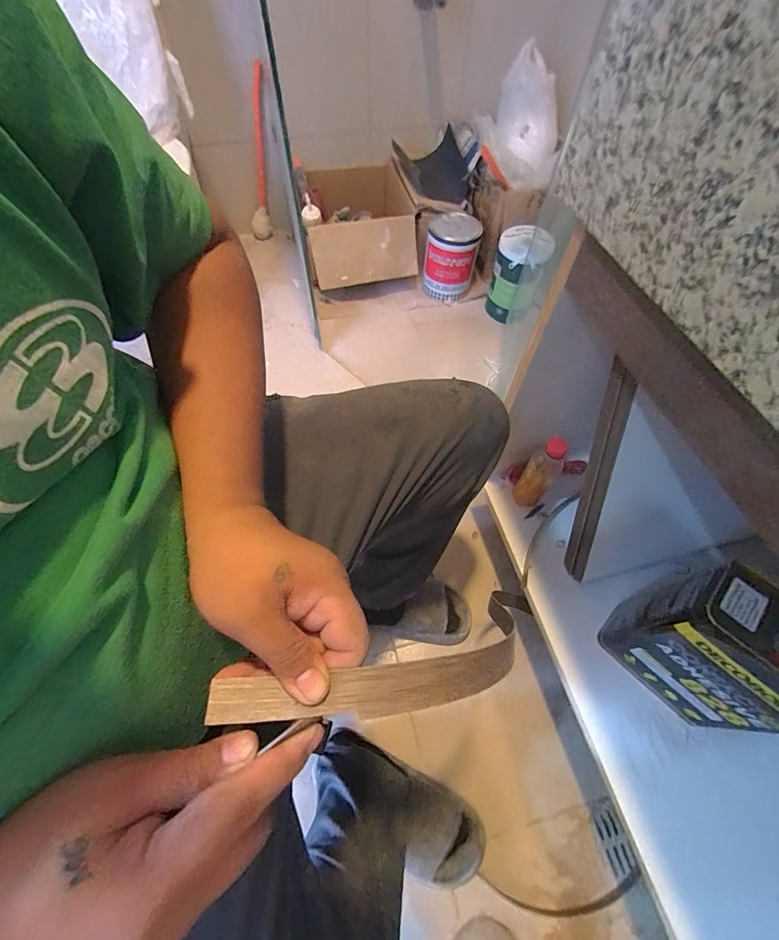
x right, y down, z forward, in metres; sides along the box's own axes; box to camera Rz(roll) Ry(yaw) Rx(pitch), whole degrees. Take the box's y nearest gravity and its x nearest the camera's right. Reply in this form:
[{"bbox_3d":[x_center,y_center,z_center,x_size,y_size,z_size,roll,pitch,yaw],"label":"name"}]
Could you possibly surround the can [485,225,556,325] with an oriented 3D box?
[{"bbox_3d":[0.382,-0.592,1.182,0.142,0.224,0.138,0,59,-1],"label":"can"}]

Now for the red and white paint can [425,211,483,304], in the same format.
[{"bbox_3d":[0.198,-0.689,1.256,0.160,0.212,0.144,15,60,8],"label":"red and white paint can"}]

